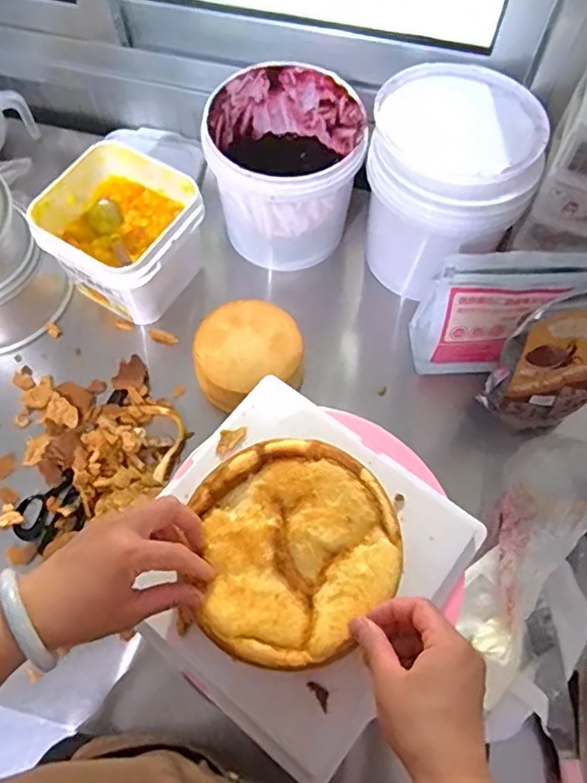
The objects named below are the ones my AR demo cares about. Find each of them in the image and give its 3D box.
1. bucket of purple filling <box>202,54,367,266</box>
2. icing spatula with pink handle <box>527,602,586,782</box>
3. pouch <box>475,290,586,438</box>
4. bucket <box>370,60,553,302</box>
[{"bbox_3d":[-0.011,-0.287,0.797,0.188,0.192,0.193,0,65,0],"label":"bucket of purple filling"},{"bbox_3d":[0.267,0.341,0.576,0.031,0.023,0.246,-2,65,-1],"label":"icing spatula with pink handle"},{"bbox_3d":[0.293,-0.030,0.646,0.147,0.234,0.072,-4,65,-2],"label":"pouch"},{"bbox_3d":[0.196,-0.272,0.788,0.194,0.224,0.190,0,65,0],"label":"bucket"}]

